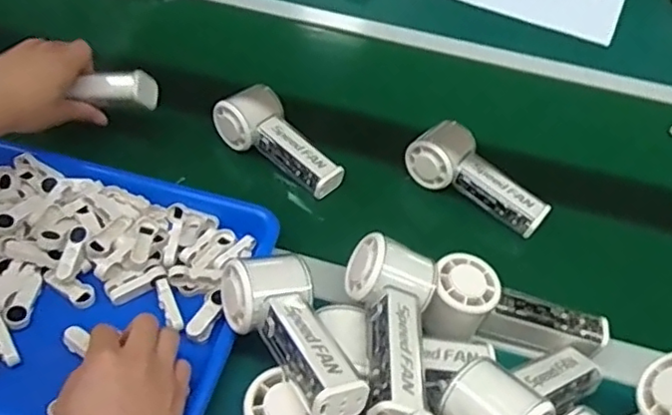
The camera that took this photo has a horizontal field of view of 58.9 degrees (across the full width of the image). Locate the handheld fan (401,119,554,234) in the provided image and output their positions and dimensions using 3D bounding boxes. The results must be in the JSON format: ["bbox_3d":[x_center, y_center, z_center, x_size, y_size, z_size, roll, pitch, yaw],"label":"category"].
[{"bbox_3d":[0.151,-0.027,0.628,0.072,0.042,0.151,-32,59,-29],"label":"handheld fan"}]

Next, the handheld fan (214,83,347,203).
[{"bbox_3d":[-0.058,-0.068,0.638,0.066,0.047,0.141,-32,59,-30],"label":"handheld fan"}]

